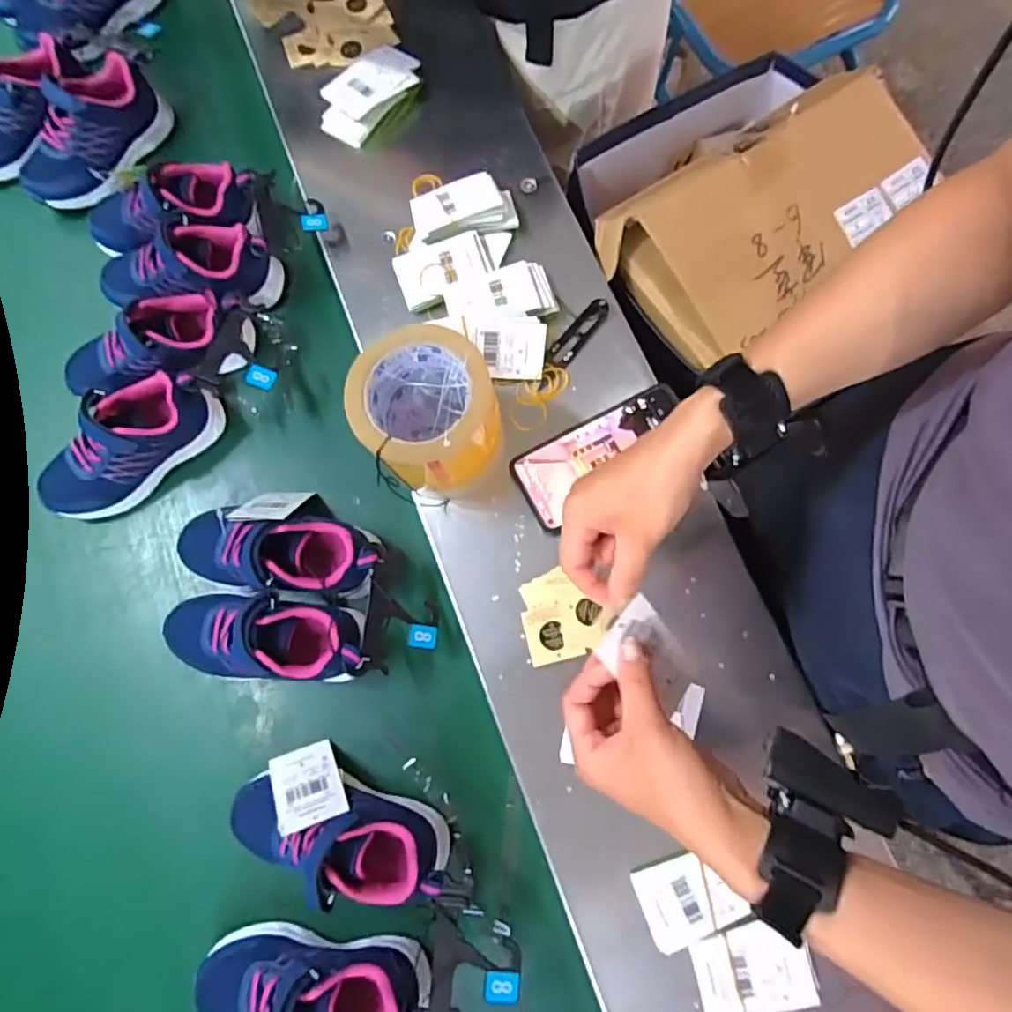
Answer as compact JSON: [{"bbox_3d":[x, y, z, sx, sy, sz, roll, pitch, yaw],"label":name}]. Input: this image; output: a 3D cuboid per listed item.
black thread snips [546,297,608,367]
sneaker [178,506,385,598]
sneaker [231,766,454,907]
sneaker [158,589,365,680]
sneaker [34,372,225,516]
[{"bbox_3d":[0.066,-0.160,0.558,0.021,0.004,0.077,41,82,9],"label":"black thread snips"},{"bbox_3d":[-0.193,0.038,0.525,0.183,0.076,0.068,5,78,3],"label":"sneaker"},{"bbox_3d":[-0.129,0.251,0.464,0.168,0.072,0.064,17,79,5],"label":"sneaker"},{"bbox_3d":[-0.198,0.107,0.509,0.170,0.070,0.072,-1,78,1],"label":"sneaker"},{"bbox_3d":[-0.347,-0.060,0.552,0.167,0.073,0.070,-43,80,-7],"label":"sneaker"}]

